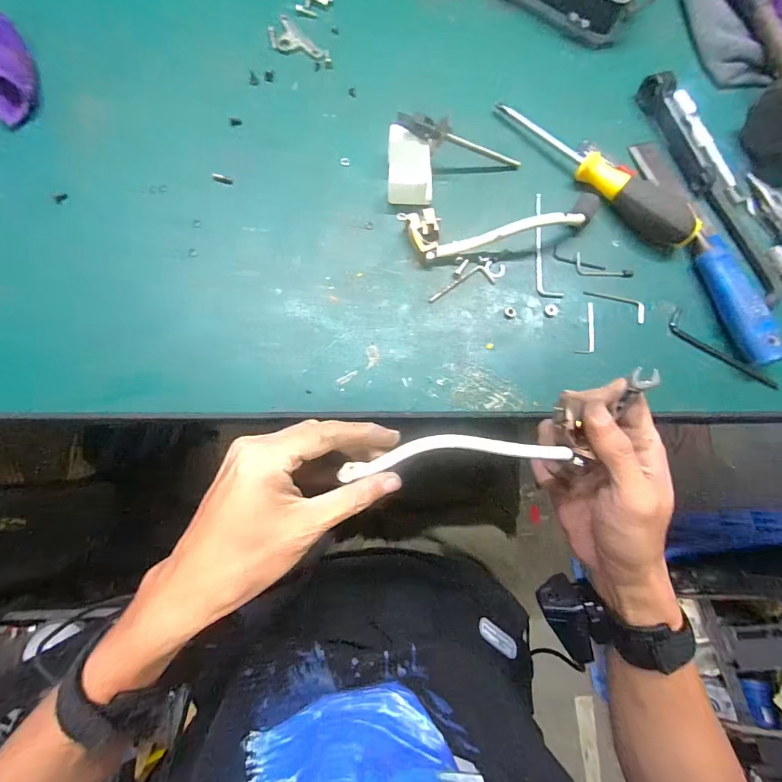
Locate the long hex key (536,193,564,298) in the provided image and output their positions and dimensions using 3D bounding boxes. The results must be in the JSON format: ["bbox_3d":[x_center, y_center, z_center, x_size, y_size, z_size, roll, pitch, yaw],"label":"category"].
[{"bbox_3d":[0.137,-0.125,0.334,0.022,0.004,0.089,0,78,-4],"label":"long hex key"}]

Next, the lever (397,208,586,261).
[{"bbox_3d":[0.087,-0.142,0.321,0.150,0.023,0.043,-9,79,-6],"label":"lever"}]

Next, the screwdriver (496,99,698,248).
[{"bbox_3d":[0.188,-0.203,0.343,0.199,0.034,0.043,42,78,5],"label":"screwdriver"}]

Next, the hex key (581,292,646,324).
[{"bbox_3d":[0.194,-0.075,0.330,0.055,0.004,0.018,20,77,0],"label":"hex key"}]

